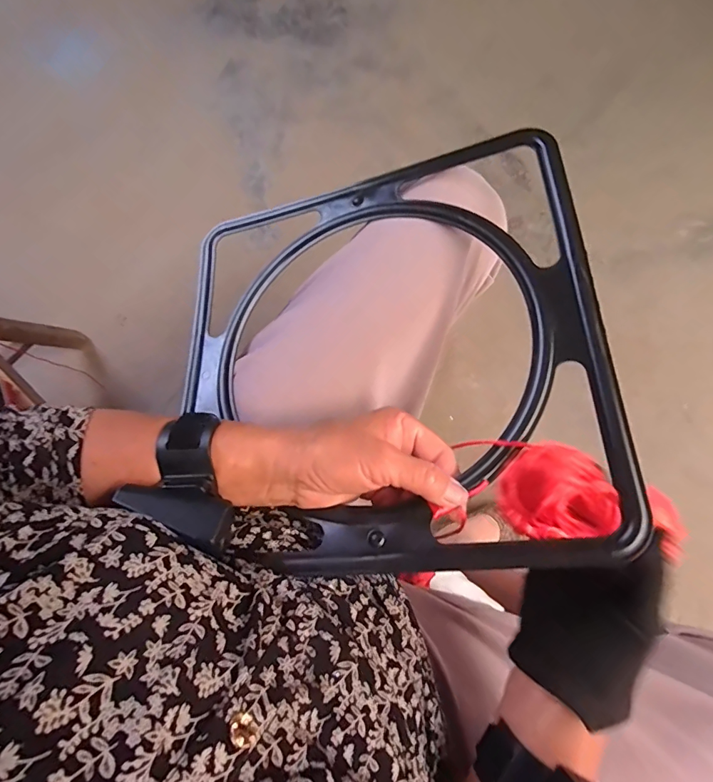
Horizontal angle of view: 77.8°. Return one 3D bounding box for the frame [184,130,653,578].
[{"bbox_3d":[0.011,-0.035,0.339,0.326,0.026,0.328,-9,69,15],"label":"frame"}]

